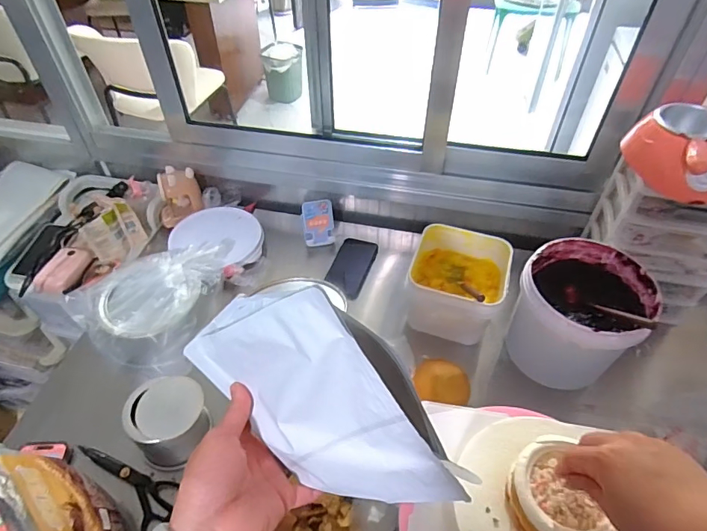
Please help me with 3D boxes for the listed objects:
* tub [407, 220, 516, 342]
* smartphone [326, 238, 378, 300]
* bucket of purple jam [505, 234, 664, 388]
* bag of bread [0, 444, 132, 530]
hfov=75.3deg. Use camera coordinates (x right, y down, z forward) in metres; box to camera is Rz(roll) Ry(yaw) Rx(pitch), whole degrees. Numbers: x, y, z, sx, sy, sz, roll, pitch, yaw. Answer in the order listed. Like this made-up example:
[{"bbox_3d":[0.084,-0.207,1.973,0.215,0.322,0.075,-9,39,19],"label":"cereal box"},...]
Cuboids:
[{"bbox_3d":[0.191,0.034,0.863,0.171,0.126,0.164,14,49,12],"label":"tub"},{"bbox_3d":[-0.003,-0.001,0.969,0.080,0.016,0.162,14,49,12],"label":"smartphone"},{"bbox_3d":[0.376,0.092,0.785,0.194,0.185,0.191,-33,56,-27],"label":"bucket of purple jam"},{"bbox_3d":[-0.342,0.274,0.537,0.167,0.196,0.057,34,56,27],"label":"bag of bread"}]

